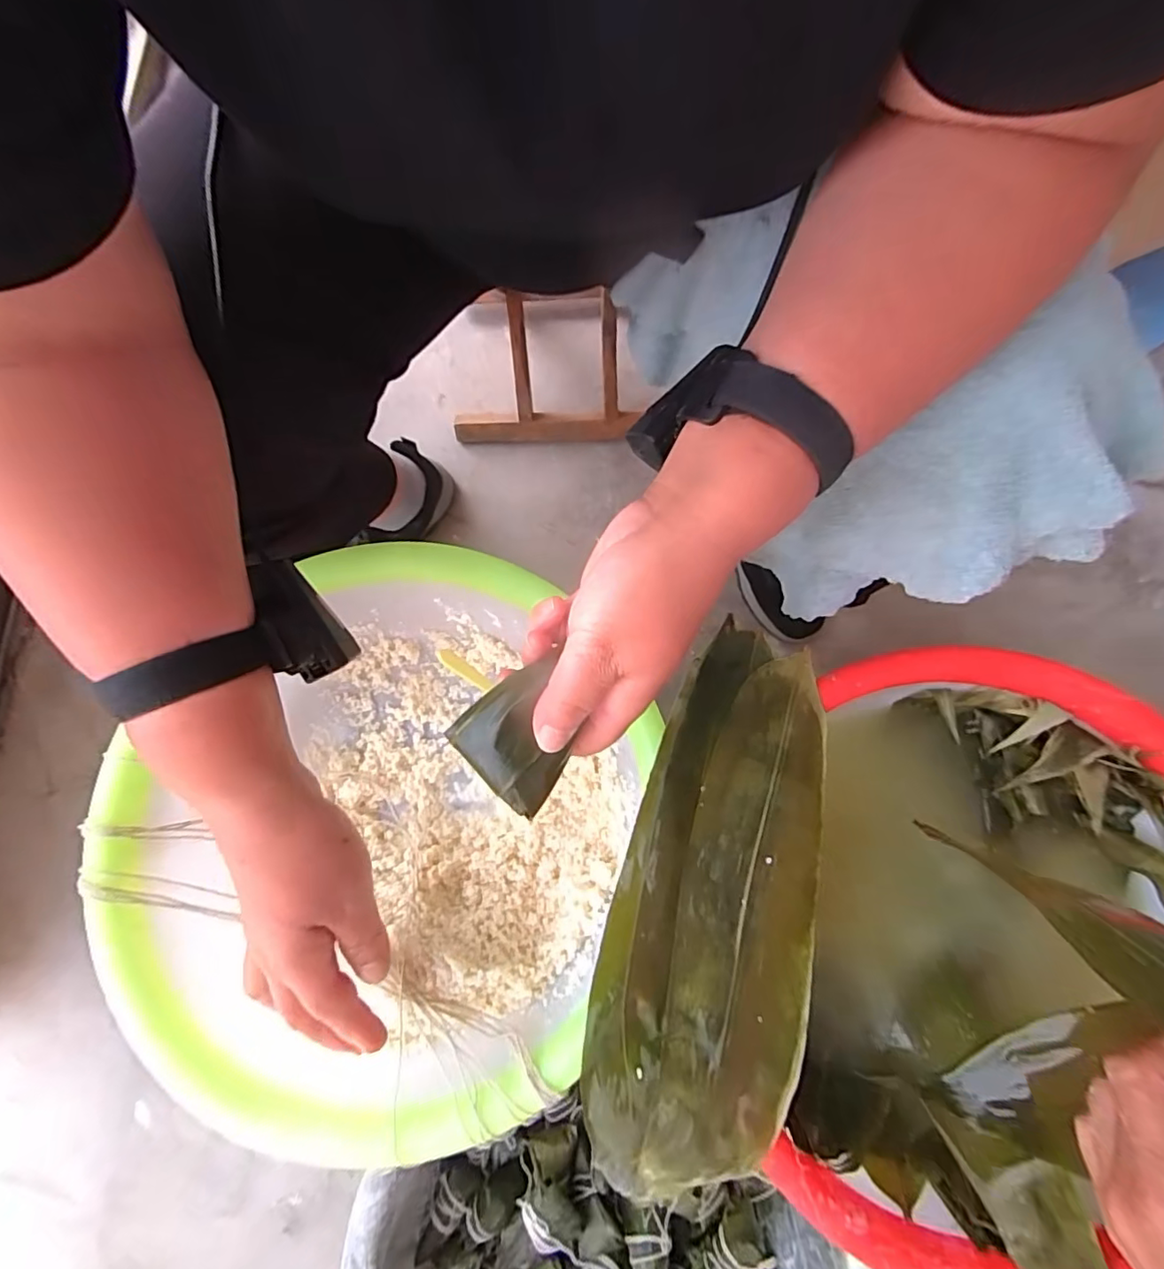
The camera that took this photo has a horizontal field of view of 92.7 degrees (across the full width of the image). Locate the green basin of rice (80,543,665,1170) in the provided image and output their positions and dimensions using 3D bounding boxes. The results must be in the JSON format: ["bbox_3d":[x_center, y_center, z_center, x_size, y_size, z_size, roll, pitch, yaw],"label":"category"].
[{"bbox_3d":[-0.119,0.151,0.396,0.325,0.126,0.311,0,79,1],"label":"green basin of rice"}]

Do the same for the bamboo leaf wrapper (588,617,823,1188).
[{"bbox_3d":[0.083,0.168,0.351,0.120,0.030,0.333,13,80,4],"label":"bamboo leaf wrapper"}]

